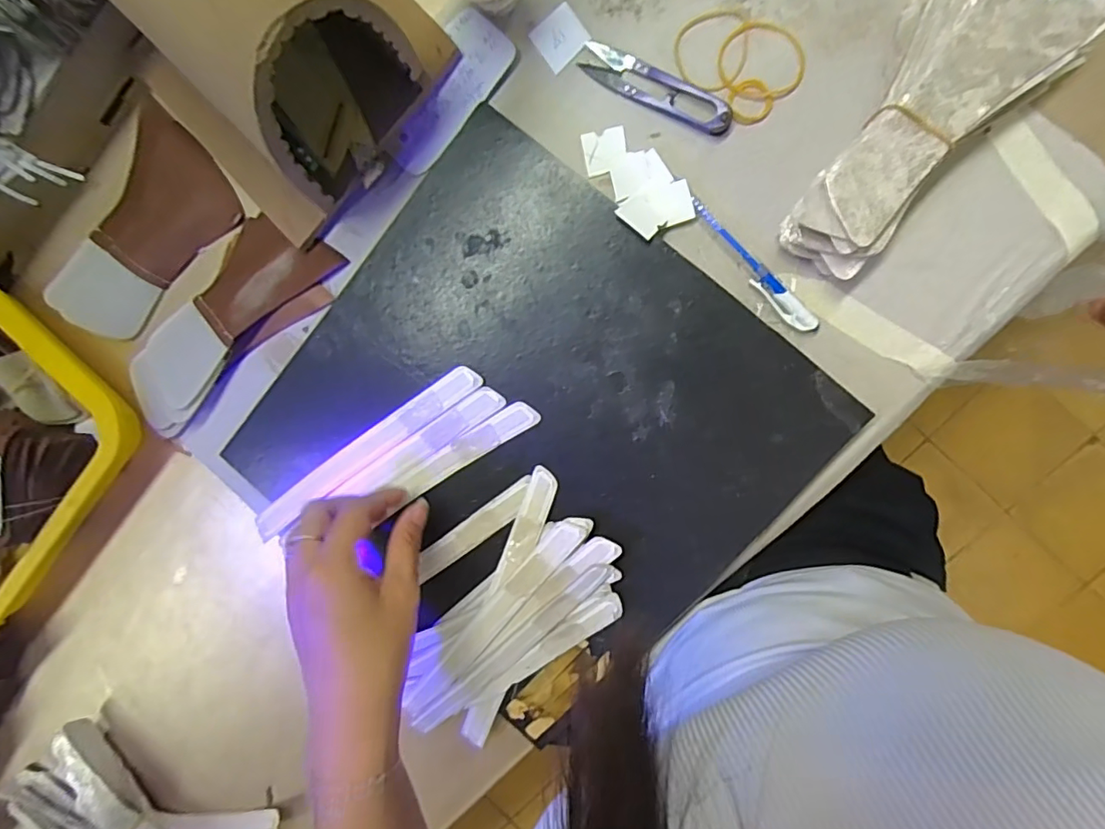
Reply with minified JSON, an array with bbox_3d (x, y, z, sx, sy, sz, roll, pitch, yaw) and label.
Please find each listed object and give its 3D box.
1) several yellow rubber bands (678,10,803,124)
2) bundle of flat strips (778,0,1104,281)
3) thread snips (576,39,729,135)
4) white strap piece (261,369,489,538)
[{"bbox_3d":[0.114,-0.218,0.329,0.077,0.004,0.057,38,100,3],"label":"several yellow rubber bands"},{"bbox_3d":[0.199,-0.168,0.299,0.083,0.040,0.177,44,96,5],"label":"bundle of flat strips"},{"bbox_3d":[0.064,-0.203,0.334,0.101,0.006,0.023,29,95,6],"label":"thread snips"},{"bbox_3d":[-0.129,0.026,0.364,0.190,0.006,0.022,-35,83,9],"label":"white strap piece"}]

